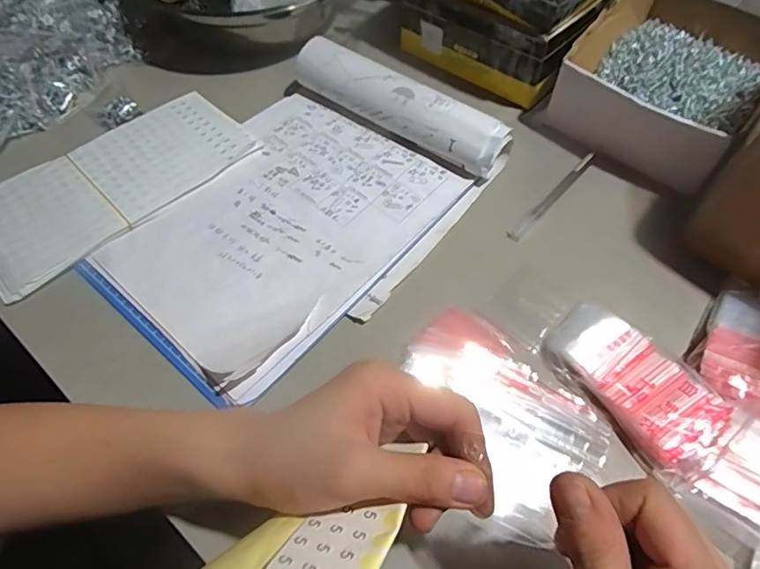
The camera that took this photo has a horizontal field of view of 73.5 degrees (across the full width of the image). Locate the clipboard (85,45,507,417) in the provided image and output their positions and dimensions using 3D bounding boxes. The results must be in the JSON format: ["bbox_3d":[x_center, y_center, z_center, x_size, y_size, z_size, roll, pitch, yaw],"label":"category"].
[{"bbox_3d":[-0.074,-0.076,0.423,0.225,0.048,0.314,36,64,22],"label":"clipboard"}]

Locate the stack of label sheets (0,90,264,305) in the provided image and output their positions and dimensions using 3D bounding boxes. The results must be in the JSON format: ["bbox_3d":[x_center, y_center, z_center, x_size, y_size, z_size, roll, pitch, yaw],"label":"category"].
[{"bbox_3d":[-0.241,-0.093,0.458,0.241,0.010,0.130,-37,63,-21],"label":"stack of label sheets"}]

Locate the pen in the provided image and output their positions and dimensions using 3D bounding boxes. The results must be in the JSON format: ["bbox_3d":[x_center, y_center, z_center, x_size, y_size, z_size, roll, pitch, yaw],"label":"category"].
[{"bbox_3d":[0.156,-0.080,0.451,0.010,0.009,0.130,38,65,23],"label":"pen"}]

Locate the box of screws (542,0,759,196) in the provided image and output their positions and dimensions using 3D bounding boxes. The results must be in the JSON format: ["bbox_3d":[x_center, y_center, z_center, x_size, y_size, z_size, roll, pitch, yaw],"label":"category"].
[{"bbox_3d":[0.299,-0.222,0.511,0.172,0.061,0.253,28,62,18],"label":"box of screws"}]

